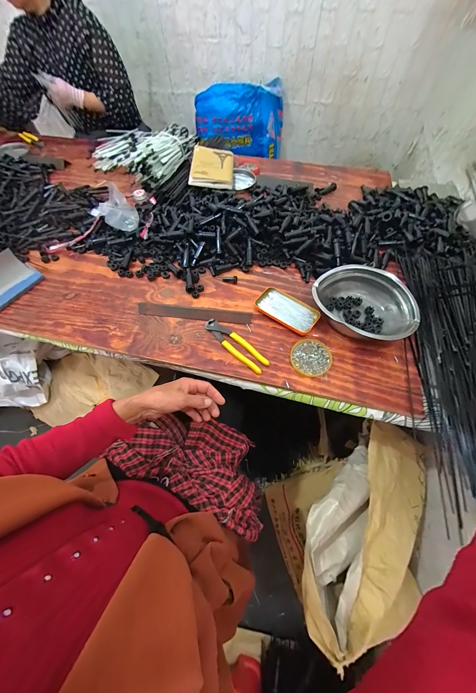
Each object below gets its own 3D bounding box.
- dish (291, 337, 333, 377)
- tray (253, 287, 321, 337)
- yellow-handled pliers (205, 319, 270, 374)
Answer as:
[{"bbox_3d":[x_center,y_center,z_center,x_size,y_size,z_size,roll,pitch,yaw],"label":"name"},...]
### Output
[{"bbox_3d":[0.155,0.022,0.519,0.080,0.010,0.086,1,58,-2],"label":"dish"},{"bbox_3d":[0.118,-0.088,0.575,0.141,0.017,0.077,35,63,18],"label":"tray"},{"bbox_3d":[-0.005,-0.007,0.534,0.164,0.013,0.043,40,65,21],"label":"yellow-handled pliers"}]

